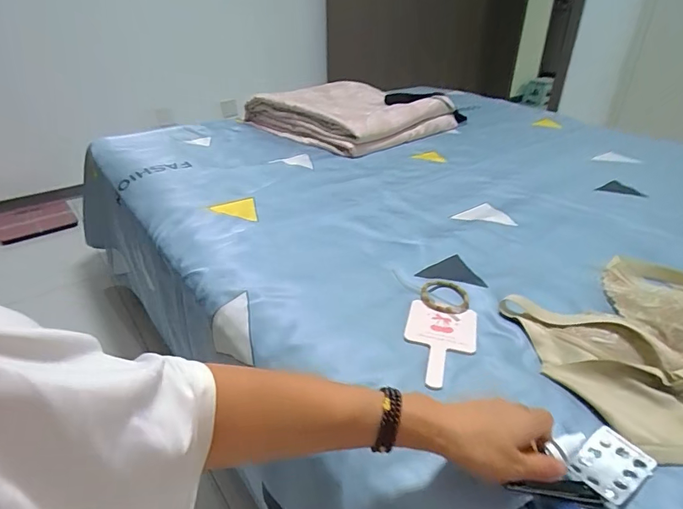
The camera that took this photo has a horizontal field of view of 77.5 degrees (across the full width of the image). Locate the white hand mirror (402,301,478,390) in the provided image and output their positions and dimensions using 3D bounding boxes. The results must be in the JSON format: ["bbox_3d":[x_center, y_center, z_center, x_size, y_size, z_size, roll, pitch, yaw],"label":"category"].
[{"bbox_3d":[0.121,0.108,0.527,0.087,0.006,0.147,8,32,13],"label":"white hand mirror"}]

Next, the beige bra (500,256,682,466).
[{"bbox_3d":[0.399,0.090,0.524,0.340,0.043,0.256,-14,34,-23],"label":"beige bra"}]

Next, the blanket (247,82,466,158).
[{"bbox_3d":[0.036,-0.460,1.362,0.524,0.107,0.488,-22,38,-33],"label":"blanket"}]

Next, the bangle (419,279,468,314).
[{"bbox_3d":[0.144,0.057,0.605,0.063,0.013,0.074,-4,31,-7],"label":"bangle"}]

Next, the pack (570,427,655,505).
[{"bbox_3d":[0.245,0.192,0.389,0.076,0.010,0.048,-21,35,-29],"label":"pack"}]

